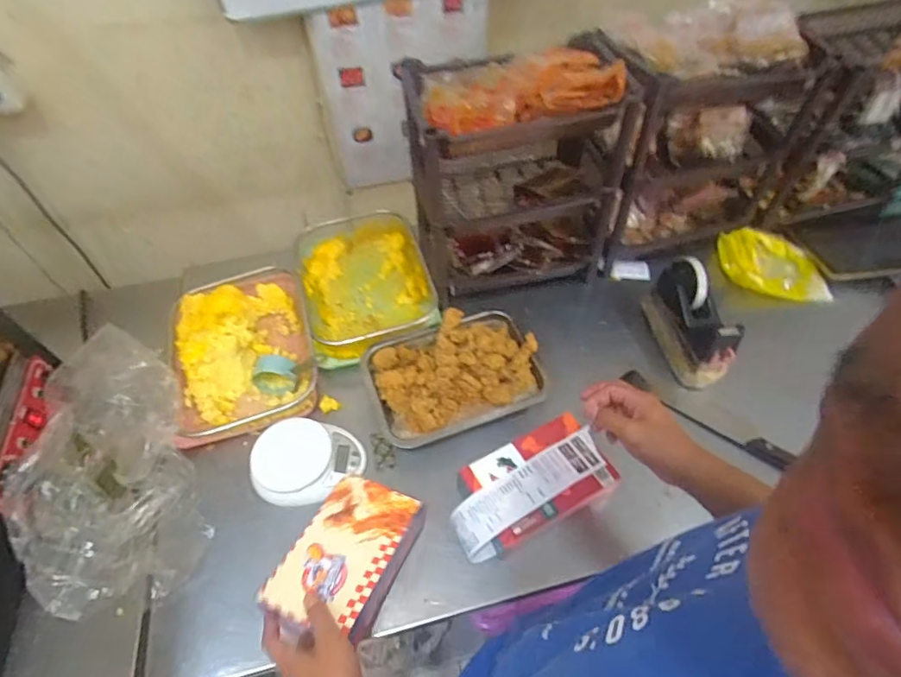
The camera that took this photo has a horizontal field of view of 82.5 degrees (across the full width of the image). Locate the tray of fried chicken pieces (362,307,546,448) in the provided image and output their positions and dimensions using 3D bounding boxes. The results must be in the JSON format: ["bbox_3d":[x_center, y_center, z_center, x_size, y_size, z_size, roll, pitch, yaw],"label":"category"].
[{"bbox_3d":[0.006,0.055,0.781,0.254,0.049,0.183,-19,54,-12],"label":"tray of fried chicken pieces"}]

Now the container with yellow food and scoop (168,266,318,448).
[{"bbox_3d":[-0.329,0.017,0.820,0.212,0.064,0.292,-15,54,-10],"label":"container with yellow food and scoop"}]

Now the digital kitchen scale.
[{"bbox_3d":[-0.199,0.169,0.718,0.153,0.039,0.114,-6,53,-2],"label":"digital kitchen scale"}]

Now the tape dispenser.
[{"bbox_3d":[0.355,-0.018,0.782,0.082,0.128,0.164,-6,53,-3],"label":"tape dispenser"}]

